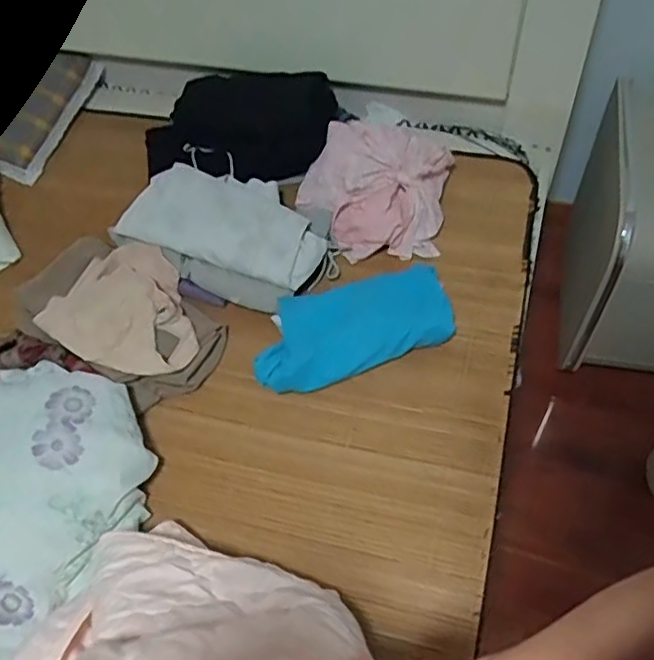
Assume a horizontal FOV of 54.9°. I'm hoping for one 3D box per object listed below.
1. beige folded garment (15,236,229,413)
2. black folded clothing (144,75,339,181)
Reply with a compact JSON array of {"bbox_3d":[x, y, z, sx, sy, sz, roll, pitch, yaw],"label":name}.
[{"bbox_3d":[-0.340,-0.013,1.036,0.330,0.081,0.265,27,62,21],"label":"beige folded garment"},{"bbox_3d":[-0.177,-0.397,1.232,0.382,0.129,0.196,-2,55,4],"label":"black folded clothing"}]

